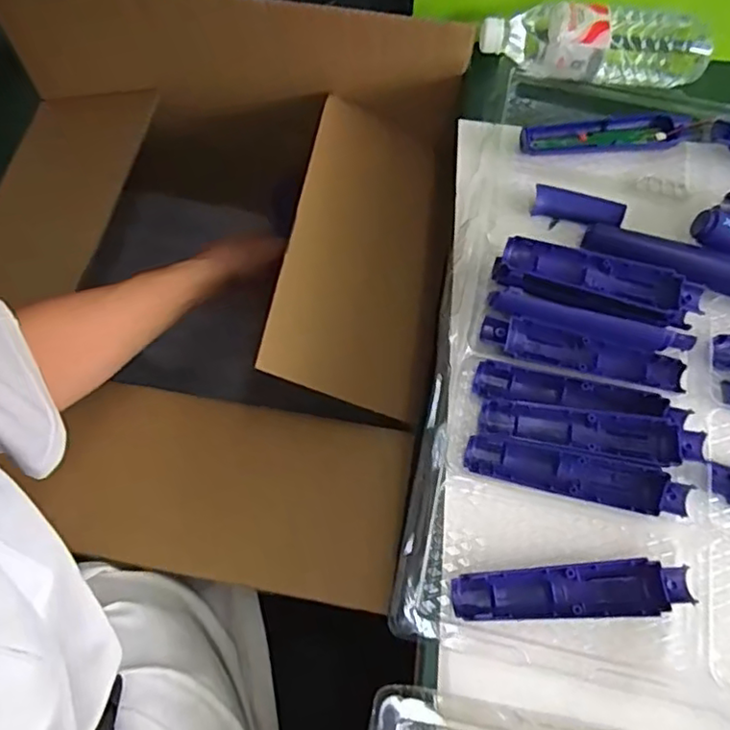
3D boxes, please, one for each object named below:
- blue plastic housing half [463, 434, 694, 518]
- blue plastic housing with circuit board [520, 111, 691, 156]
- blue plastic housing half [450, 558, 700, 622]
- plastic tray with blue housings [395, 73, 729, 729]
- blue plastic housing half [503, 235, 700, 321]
[{"bbox_3d":[0.161,0.084,0.472,0.166,0.022,0.033,14,68,3],"label":"blue plastic housing half"},{"bbox_3d":[0.234,-0.227,0.603,0.160,0.016,0.038,-6,66,-3],"label":"blue plastic housing with circuit board"},{"bbox_3d":[0.146,0.162,0.442,0.164,0.017,0.036,-2,68,-4],"label":"blue plastic housing half"},{"bbox_3d":[0.279,-0.007,0.507,0.432,0.041,0.561,10,67,1],"label":"plastic tray with blue housings"},{"bbox_3d":[0.199,-0.072,0.529,0.164,0.027,0.040,16,68,4],"label":"blue plastic housing half"}]

